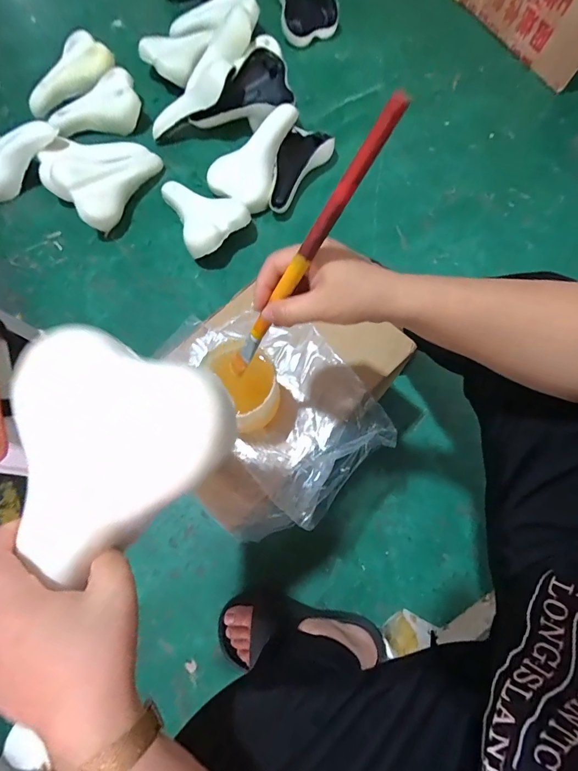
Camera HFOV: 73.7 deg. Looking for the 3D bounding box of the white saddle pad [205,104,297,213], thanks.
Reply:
[{"bbox_3d":[-0.094,-0.546,0.902,0.159,0.044,0.250,19,94,1],"label":"white saddle pad"}]

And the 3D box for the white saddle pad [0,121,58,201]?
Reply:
[{"bbox_3d":[-0.656,-0.545,0.911,0.239,0.076,0.118,-30,72,14],"label":"white saddle pad"}]

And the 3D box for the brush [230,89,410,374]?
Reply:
[{"bbox_3d":[0.003,-0.090,0.320,0.014,0.280,0.012,-17,68,-37],"label":"brush"}]

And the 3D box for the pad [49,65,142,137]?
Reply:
[{"bbox_3d":[-0.488,-0.699,0.974,0.220,0.092,0.114,-18,72,-4],"label":"pad"}]

